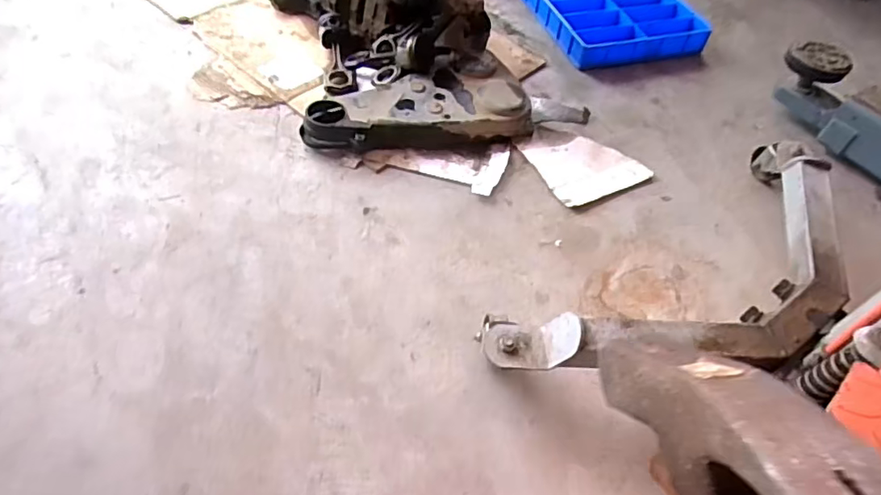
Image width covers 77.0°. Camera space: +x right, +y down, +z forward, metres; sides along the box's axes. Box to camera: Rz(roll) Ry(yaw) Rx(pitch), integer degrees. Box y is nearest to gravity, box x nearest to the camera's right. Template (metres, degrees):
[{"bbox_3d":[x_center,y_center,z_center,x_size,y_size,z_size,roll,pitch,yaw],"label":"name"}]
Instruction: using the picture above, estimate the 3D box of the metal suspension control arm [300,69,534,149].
[{"bbox_3d":[-0.041,-0.271,1.083,0.447,0.067,0.181,-6,53,-10],"label":"metal suspension control arm"}]

